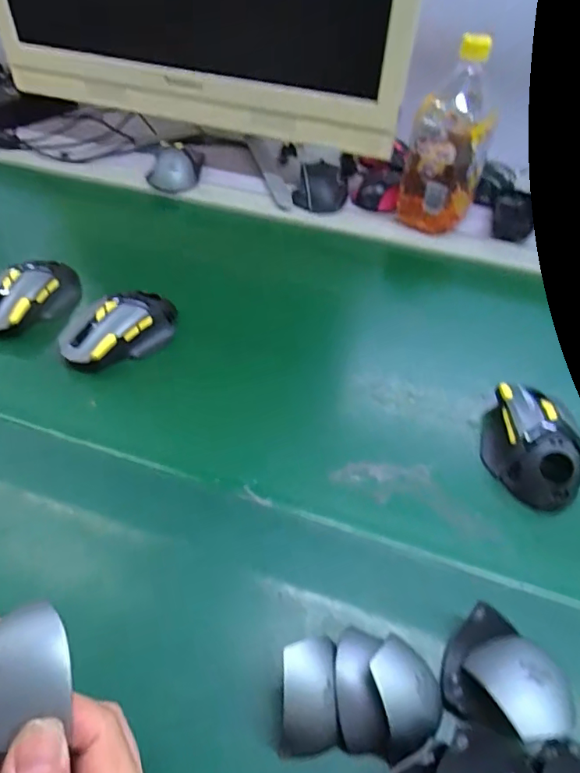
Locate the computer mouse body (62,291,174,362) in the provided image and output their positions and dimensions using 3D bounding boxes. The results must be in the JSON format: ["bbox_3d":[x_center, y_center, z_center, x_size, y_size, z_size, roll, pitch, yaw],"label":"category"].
[{"bbox_3d":[-0.163,-0.055,0.485,0.115,0.046,0.065,-28,54,-23],"label":"computer mouse body"}]

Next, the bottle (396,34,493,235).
[{"bbox_3d":[0.191,-0.289,0.597,0.087,0.200,0.078,19,51,16],"label":"bottle"}]

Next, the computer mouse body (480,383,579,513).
[{"bbox_3d":[0.201,0.048,0.418,0.068,0.044,0.095,10,49,9],"label":"computer mouse body"}]

